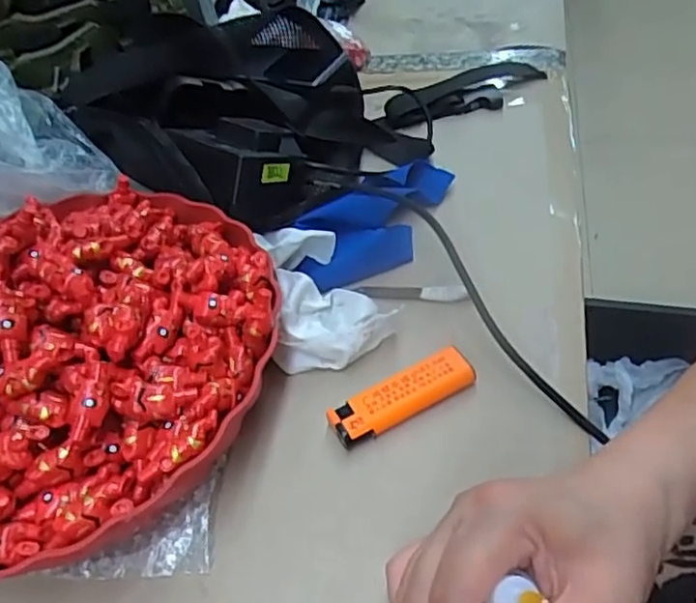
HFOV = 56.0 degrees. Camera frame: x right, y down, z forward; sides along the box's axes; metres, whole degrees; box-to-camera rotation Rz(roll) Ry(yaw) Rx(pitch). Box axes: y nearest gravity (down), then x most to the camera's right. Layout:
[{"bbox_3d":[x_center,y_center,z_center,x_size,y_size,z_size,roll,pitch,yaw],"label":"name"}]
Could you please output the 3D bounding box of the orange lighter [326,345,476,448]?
[{"bbox_3d":[0.029,0.051,0.350,0.079,0.015,0.024,-26,48,-13],"label":"orange lighter"}]

